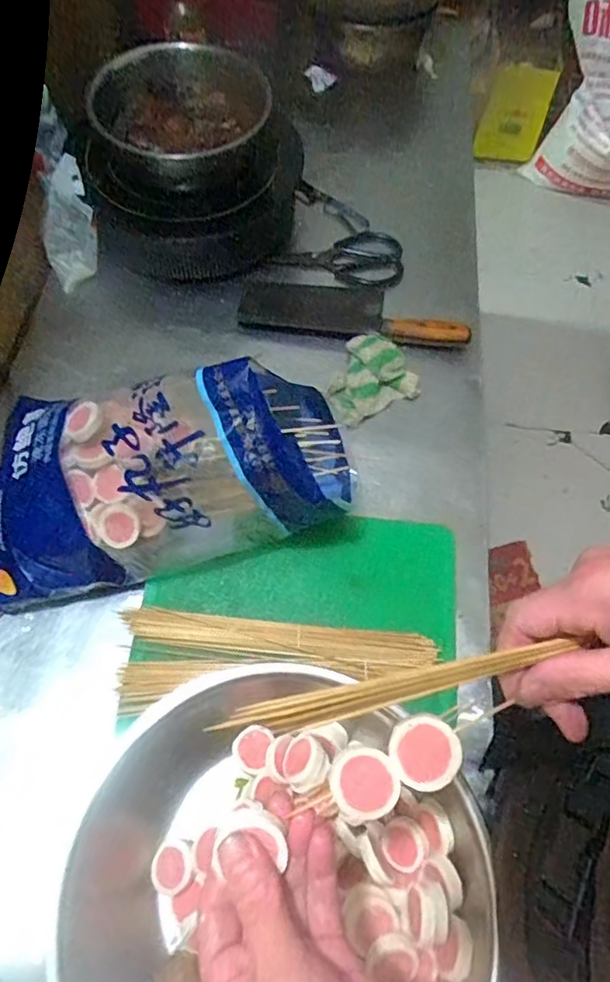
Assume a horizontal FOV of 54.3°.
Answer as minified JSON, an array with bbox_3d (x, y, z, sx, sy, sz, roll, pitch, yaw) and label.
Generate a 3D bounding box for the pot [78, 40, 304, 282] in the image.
[{"bbox_3d":[-0.140,-0.429,0.805,0.253,0.191,0.239,0,62,0],"label":"pot"}]

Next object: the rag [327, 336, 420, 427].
[{"bbox_3d":[0.073,-0.146,0.755,0.116,0.033,0.105,-28,65,-14],"label":"rag"}]

